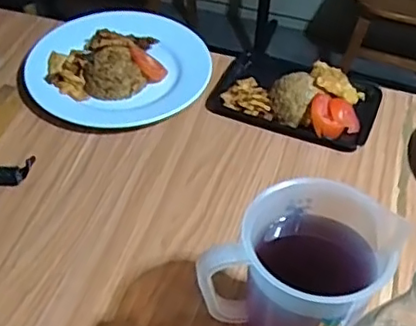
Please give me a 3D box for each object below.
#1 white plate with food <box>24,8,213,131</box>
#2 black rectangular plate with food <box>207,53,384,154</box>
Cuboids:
[{"bbox_3d":[-0.126,-0.149,0.850,0.242,0.043,0.228,1,46,-1],"label":"white plate with food"},{"bbox_3d":[0.120,-0.102,0.818,0.213,0.053,0.132,20,49,16],"label":"black rectangular plate with food"}]

